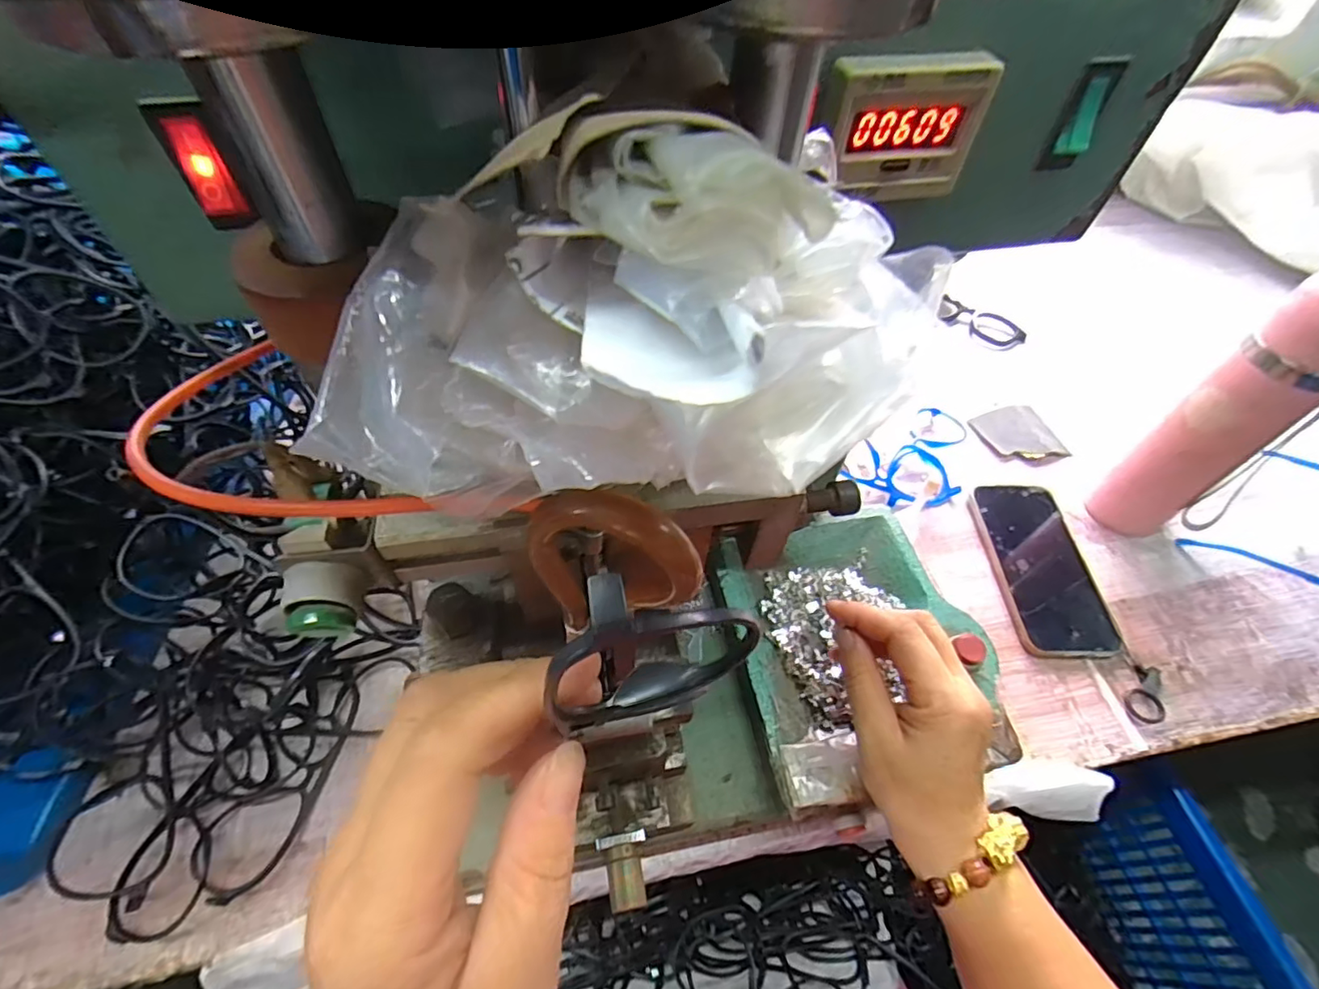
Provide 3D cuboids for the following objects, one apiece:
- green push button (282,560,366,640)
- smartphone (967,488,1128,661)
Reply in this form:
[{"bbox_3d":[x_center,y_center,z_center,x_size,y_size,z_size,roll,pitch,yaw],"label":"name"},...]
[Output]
[{"bbox_3d":[-0.101,0.032,0.171,0.021,0.016,0.019,-6,53,-6],"label":"green push button"},{"bbox_3d":[0.327,0.059,0.483,0.082,0.016,0.155,1,53,-1],"label":"smartphone"}]

